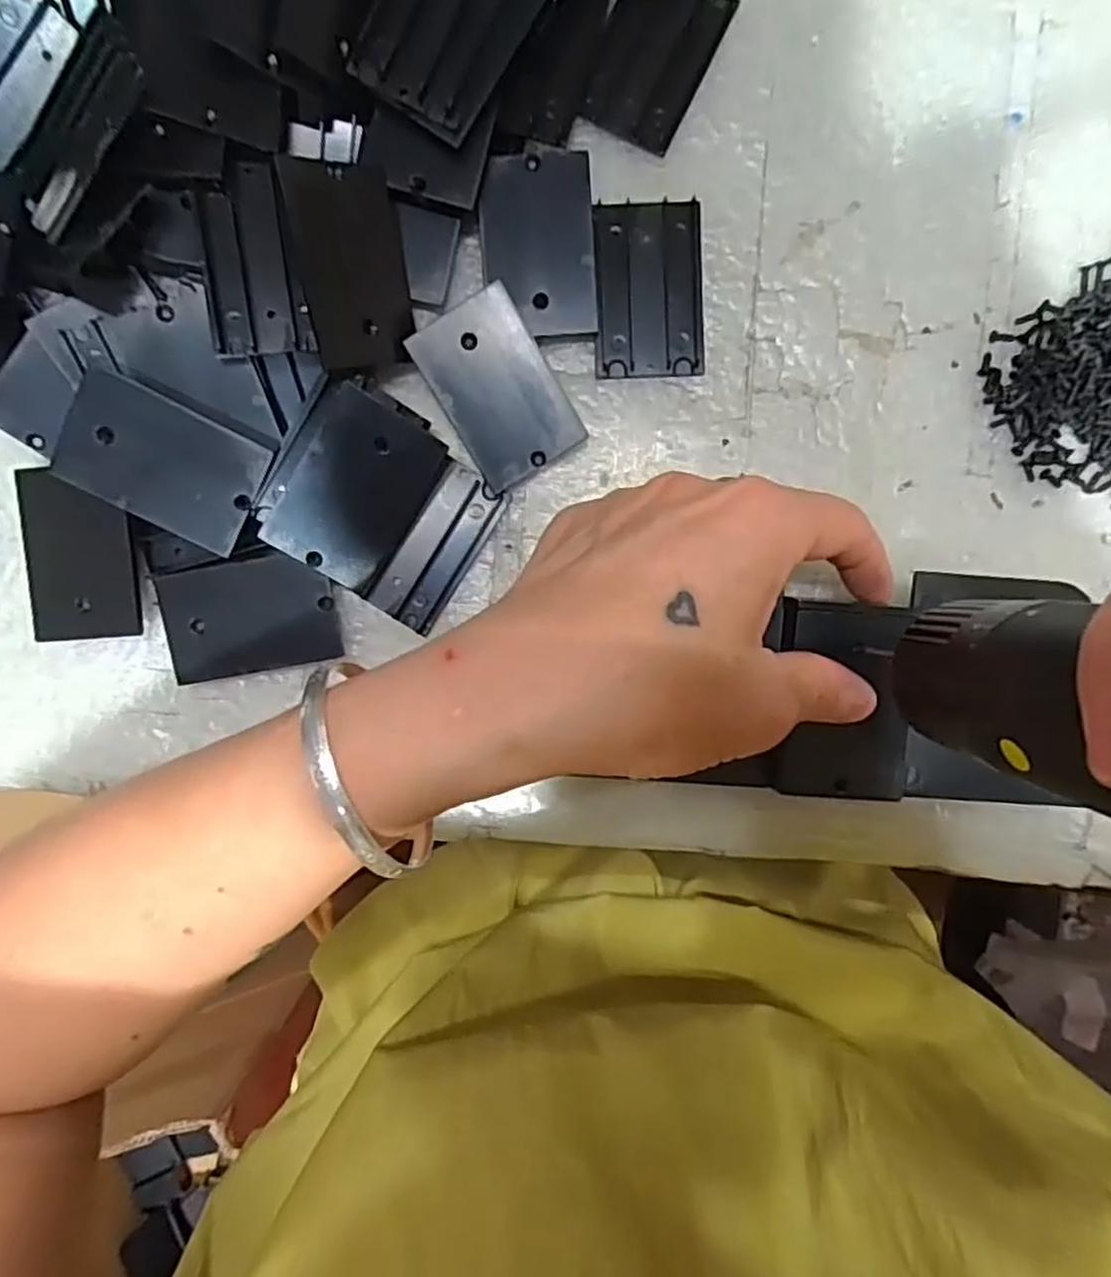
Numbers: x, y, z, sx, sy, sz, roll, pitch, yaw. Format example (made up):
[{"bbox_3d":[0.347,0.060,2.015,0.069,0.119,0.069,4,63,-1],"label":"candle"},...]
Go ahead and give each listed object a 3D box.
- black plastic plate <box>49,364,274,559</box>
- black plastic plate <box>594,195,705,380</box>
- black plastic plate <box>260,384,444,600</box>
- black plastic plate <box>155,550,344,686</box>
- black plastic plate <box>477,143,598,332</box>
[{"bbox_3d":[-0.119,-0.053,0.220,0.056,0.005,0.036,27,99,-11],"label":"black plastic plate"},{"bbox_3d":[0.031,-0.114,0.238,0.035,0.005,0.054,-1,92,0],"label":"black plastic plate"},{"bbox_3d":[-0.063,-0.046,0.230,0.038,0.004,0.055,29,98,-23],"label":"black plastic plate"},{"bbox_3d":[-0.100,-0.007,0.237,0.054,0.006,0.037,-11,103,0],"label":"black plastic plate"},{"bbox_3d":[-0.005,-0.126,0.232,0.035,0.004,0.055,-4,97,-5],"label":"black plastic plate"}]

